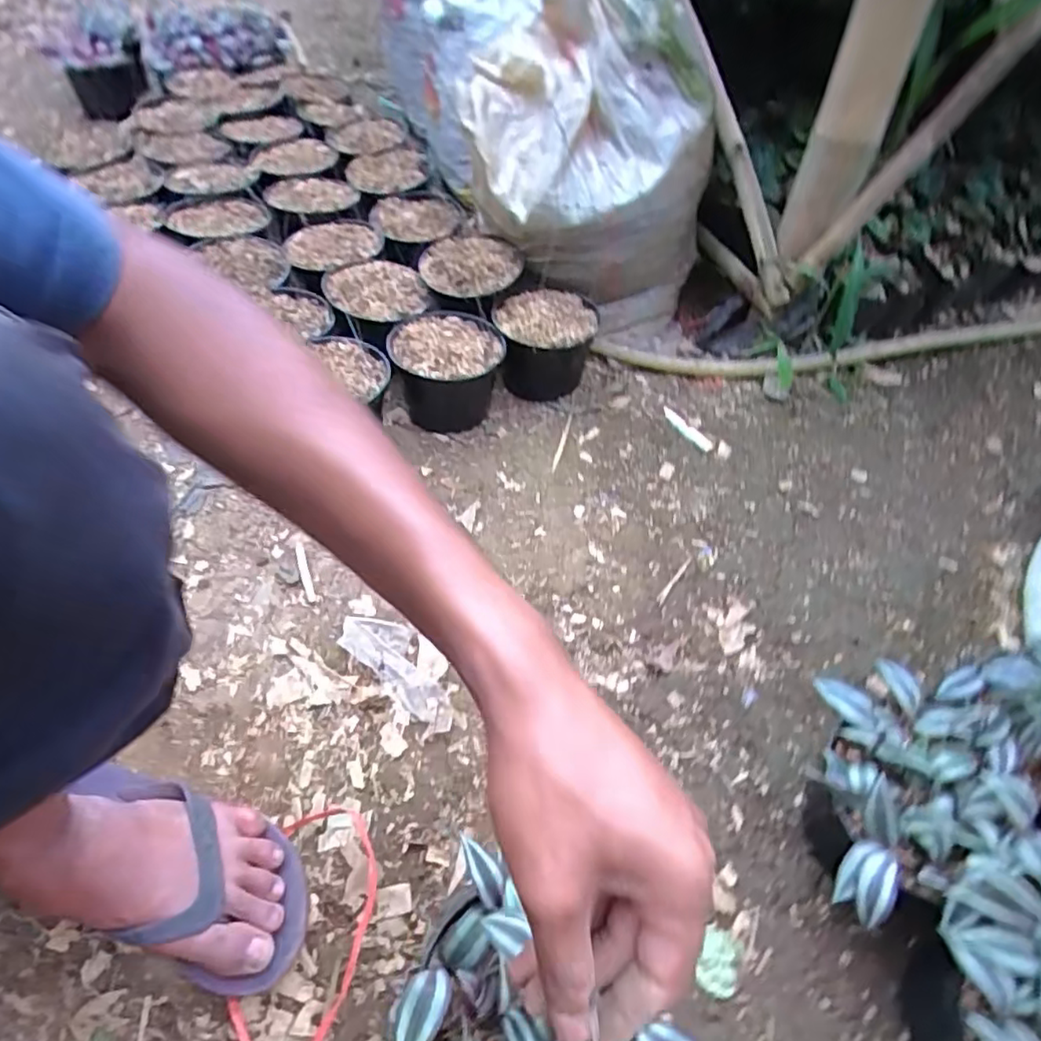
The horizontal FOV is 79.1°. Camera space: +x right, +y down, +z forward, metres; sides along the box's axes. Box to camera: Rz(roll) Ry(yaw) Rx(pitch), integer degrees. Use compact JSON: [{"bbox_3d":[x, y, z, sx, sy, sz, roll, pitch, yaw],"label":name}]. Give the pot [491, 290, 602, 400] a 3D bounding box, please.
[{"bbox_3d":[0.033,-0.247,0.901,0.148,0.102,0.132,-4,52,-6],"label":"pot"}]

